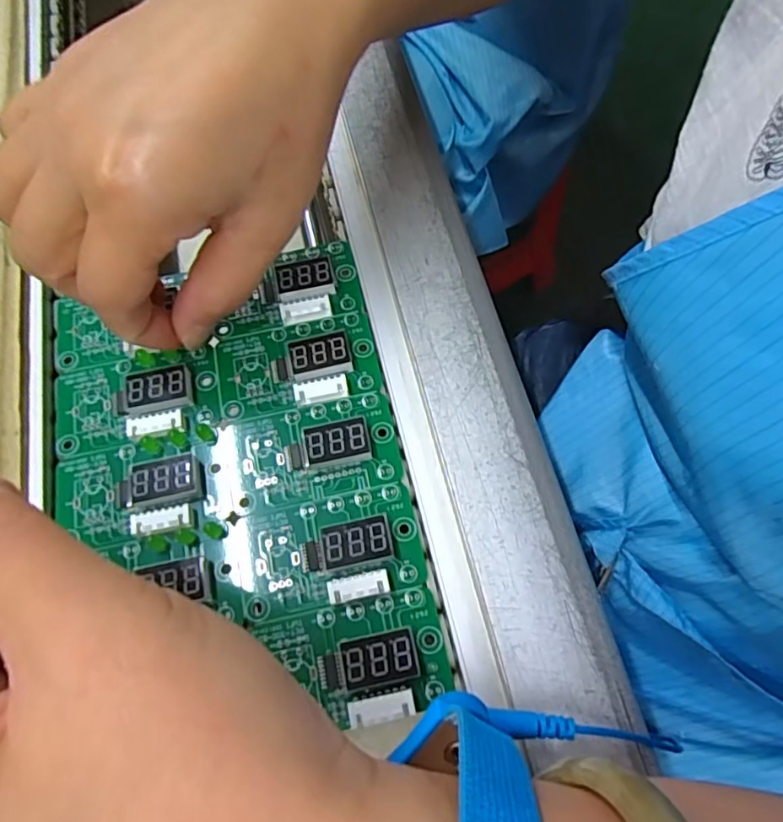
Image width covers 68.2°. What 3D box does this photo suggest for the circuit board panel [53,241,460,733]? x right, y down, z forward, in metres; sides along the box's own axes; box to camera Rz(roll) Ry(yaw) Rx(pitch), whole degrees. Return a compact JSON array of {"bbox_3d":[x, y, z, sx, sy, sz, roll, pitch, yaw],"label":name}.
[{"bbox_3d":[-0.058,0.023,0.208,0.122,0.011,0.172,-13,67,-5],"label":"circuit board panel"}]

